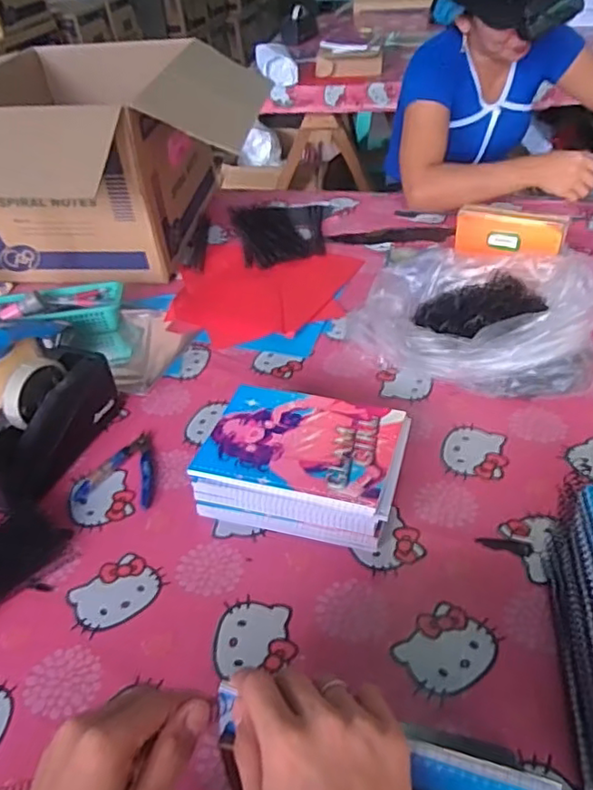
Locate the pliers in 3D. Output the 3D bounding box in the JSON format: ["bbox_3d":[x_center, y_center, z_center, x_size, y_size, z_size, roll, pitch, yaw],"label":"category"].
[{"bbox_3d":[-0.201,0.085,0.714,0.083,0.007,0.107,0,41,6],"label":"pliers"}]

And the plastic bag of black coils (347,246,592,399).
[{"bbox_3d":[0.242,-0.109,0.816,0.251,0.118,0.288,-26,46,-23],"label":"plastic bag of black coils"}]

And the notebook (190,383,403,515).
[{"bbox_3d":[0.005,0.048,0.645,0.194,0.010,0.145,9,43,16],"label":"notebook"}]

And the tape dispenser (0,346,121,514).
[{"bbox_3d":[-0.304,0.033,0.715,0.092,0.108,0.205,13,44,19],"label":"tape dispenser"}]

